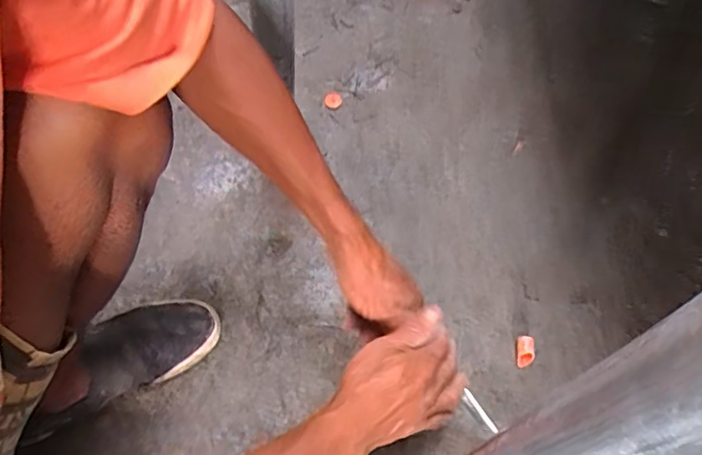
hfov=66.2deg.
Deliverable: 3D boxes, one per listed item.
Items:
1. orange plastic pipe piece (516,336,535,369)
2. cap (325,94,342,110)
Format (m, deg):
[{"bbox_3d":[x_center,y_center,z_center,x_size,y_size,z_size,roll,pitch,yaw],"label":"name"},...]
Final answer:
[{"bbox_3d":[0.221,0.158,0.683,0.020,0.016,0.037,4,57,1],"label":"orange plastic pipe piece"},{"bbox_3d":[-0.029,-0.208,0.888,0.028,0.011,0.027,1,57,-1],"label":"cap"}]

